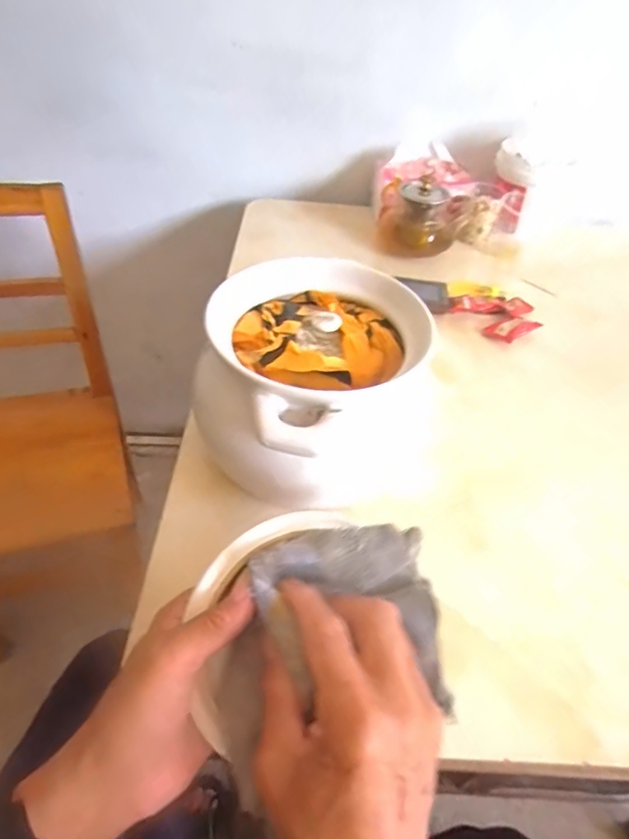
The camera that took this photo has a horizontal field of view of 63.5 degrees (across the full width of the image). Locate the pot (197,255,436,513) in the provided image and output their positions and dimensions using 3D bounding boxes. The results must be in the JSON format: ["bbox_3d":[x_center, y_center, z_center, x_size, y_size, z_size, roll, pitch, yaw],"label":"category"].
[{"bbox_3d":[-0.001,-0.025,0.437,0.174,0.138,0.190,-25,54,-27],"label":"pot"}]

